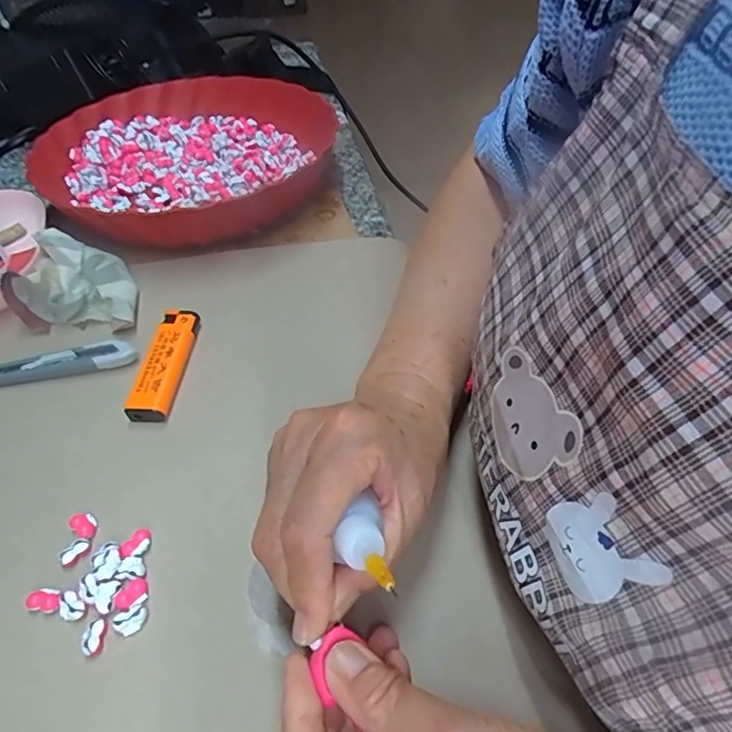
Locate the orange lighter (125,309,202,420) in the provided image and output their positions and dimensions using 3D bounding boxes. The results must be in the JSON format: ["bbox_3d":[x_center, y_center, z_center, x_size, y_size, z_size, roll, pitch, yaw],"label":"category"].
[{"bbox_3d":[-0.123,-0.001,0.332,0.025,0.016,0.079,3,50,4],"label":"orange lighter"}]

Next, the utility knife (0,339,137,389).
[{"bbox_3d":[-0.213,0.002,0.336,0.134,0.018,0.017,-8,50,-5],"label":"utility knife"}]

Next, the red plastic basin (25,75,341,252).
[{"bbox_3d":[-0.141,-0.176,0.452,0.221,0.052,0.235,-32,56,-23],"label":"red plastic basin"}]

